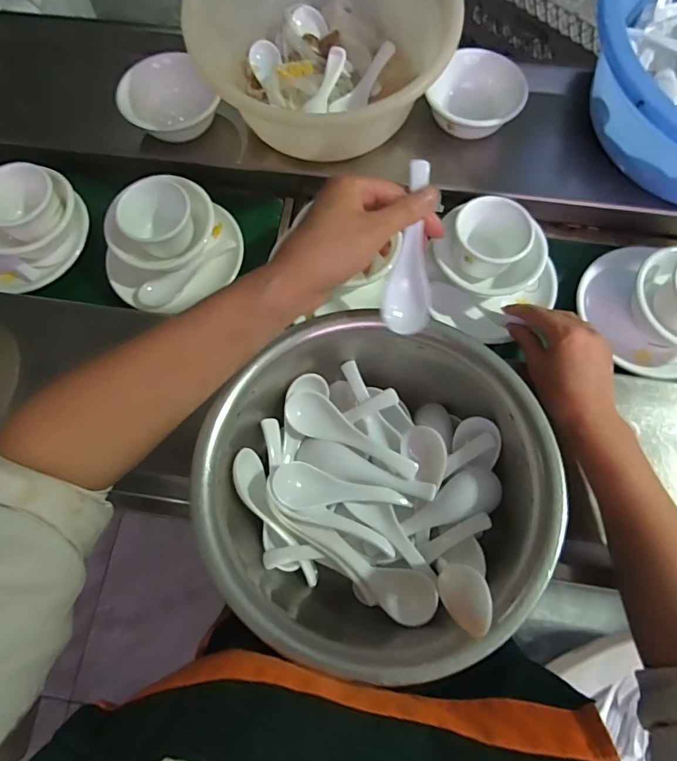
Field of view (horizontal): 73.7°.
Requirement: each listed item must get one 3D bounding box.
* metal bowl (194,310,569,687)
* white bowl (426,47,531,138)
[{"bbox_3d":[0.029,0.070,0.342,0.239,0.088,0.239,0,72,0],"label":"metal bowl"},{"bbox_3d":[0.156,-0.321,0.513,0.101,0.045,0.101,0,72,0],"label":"white bowl"}]

